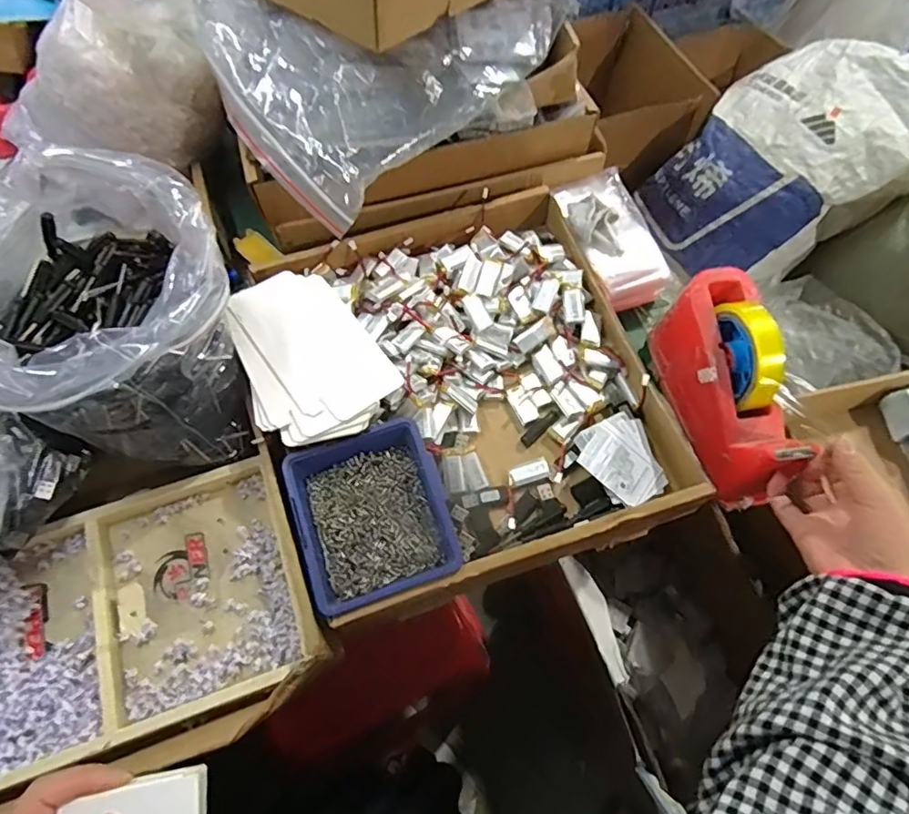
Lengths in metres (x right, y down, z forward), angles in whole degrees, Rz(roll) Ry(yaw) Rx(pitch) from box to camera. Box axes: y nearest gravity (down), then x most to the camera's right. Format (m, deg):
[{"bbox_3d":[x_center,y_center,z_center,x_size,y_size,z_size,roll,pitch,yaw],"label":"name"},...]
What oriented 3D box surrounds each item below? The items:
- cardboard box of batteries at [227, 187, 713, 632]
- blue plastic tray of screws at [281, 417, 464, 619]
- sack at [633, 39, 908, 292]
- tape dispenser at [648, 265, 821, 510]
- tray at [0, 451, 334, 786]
[{"bbox_3d":[0.003,-0.025,0.549,0.350,0.085,0.375,-19,67,-8],"label":"cardboard box of batteries"},{"bbox_3d":[-0.069,0.096,0.499,0.127,0.048,0.141,-19,67,-8],"label":"blue plastic tray of screws"},{"bbox_3d":[0.631,-0.474,1.116,0.368,0.313,0.365,-29,69,-13],"label":"sack"},{"bbox_3d":[0.248,-0.020,0.519,0.066,0.105,0.201,-8,66,-4],"label":"tape dispenser"},{"bbox_3d":[-0.293,0.184,0.477,0.340,0.041,0.206,-21,67,-9],"label":"tray"}]

